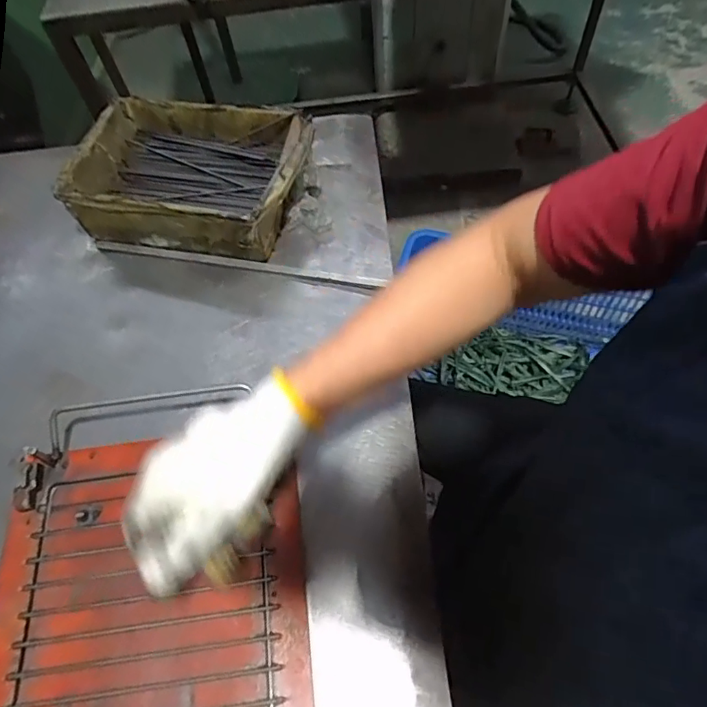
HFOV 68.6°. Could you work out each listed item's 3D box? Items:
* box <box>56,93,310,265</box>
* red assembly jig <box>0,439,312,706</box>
[{"bbox_3d":[-0.183,-0.203,0.603,0.256,0.080,0.177,11,61,9],"label":"box"},{"bbox_3d":[-0.154,0.204,0.389,0.234,0.018,0.289,-8,60,-2],"label":"red assembly jig"}]

